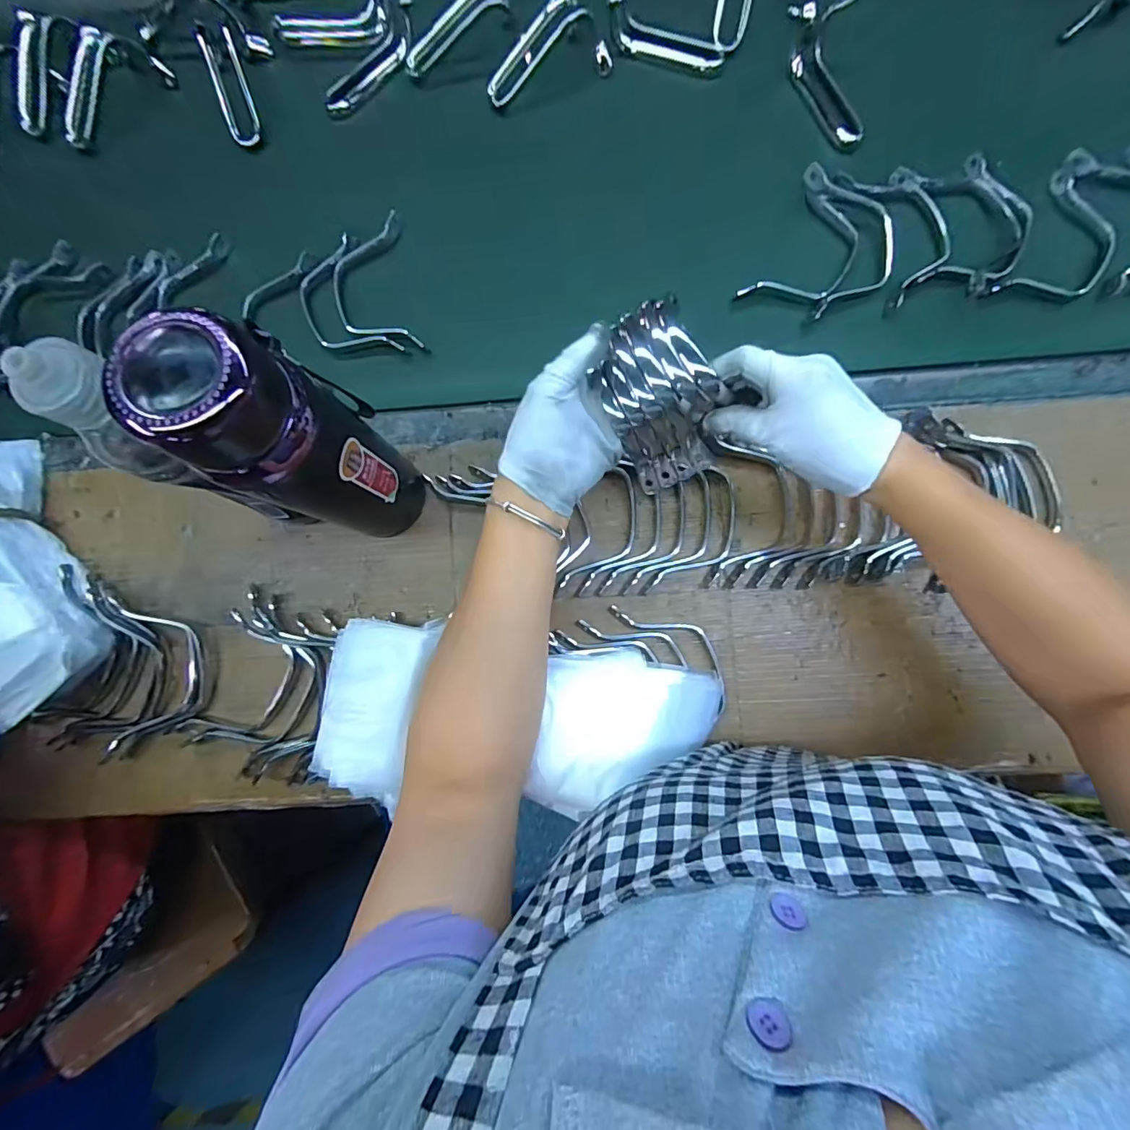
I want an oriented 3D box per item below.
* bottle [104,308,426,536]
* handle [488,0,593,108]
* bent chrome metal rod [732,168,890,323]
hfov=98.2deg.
[{"bbox_3d":[-0.163,-0.069,0.330,0.060,0.239,0.084,24,85,5],"label":"bottle"},{"bbox_3d":[-0.031,-0.513,0.488,0.117,0.013,0.034,-42,81,12],"label":"handle"},{"bbox_3d":[0.242,-0.284,0.446,0.110,0.014,0.145,29,86,5],"label":"bent chrome metal rod"}]

